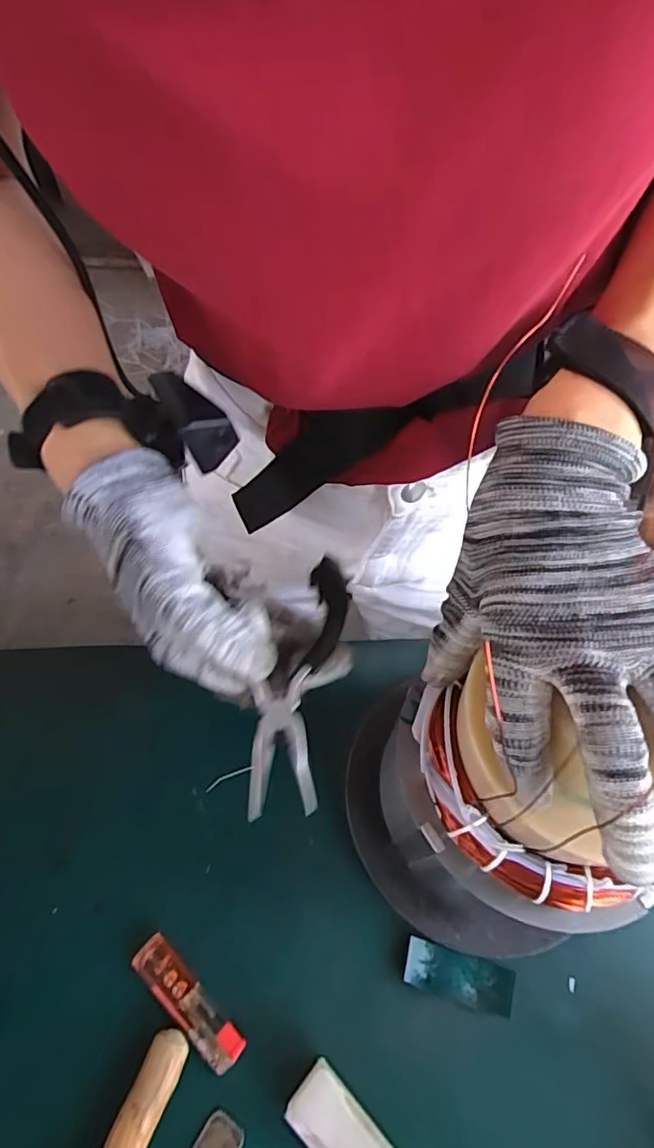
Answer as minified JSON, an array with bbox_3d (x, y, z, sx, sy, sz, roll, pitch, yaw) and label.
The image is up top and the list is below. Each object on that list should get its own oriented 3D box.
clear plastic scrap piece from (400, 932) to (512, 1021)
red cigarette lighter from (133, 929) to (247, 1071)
[{"bbox_3d":[0.086,0.265,0.353,0.071,0.007,0.027,15,60,6],"label":"clear plastic scrap piece"},{"bbox_3d":[-0.089,0.272,0.341,0.085,0.013,0.023,37,64,18],"label":"red cigarette lighter"}]

